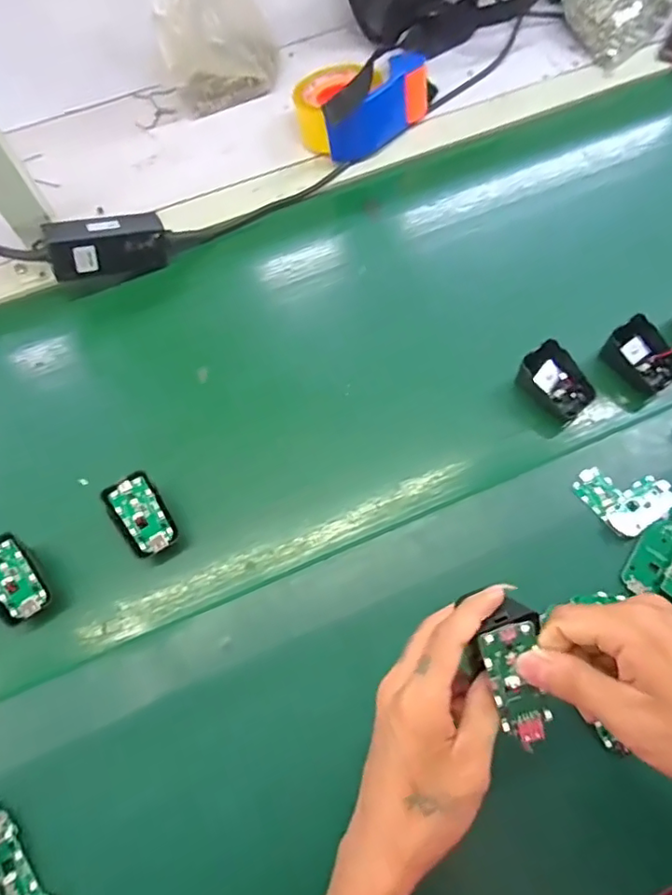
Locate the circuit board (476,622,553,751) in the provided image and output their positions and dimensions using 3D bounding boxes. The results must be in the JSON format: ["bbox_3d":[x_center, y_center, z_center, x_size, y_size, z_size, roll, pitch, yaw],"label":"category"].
[{"bbox_3d":[0.102,0.131,0.301,0.030,0.006,0.064,-16,91,-4],"label":"circuit board"}]

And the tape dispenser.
[{"bbox_3d":[0.031,-0.422,0.650,0.162,0.069,0.108,-33,69,-11],"label":"tape dispenser"}]

